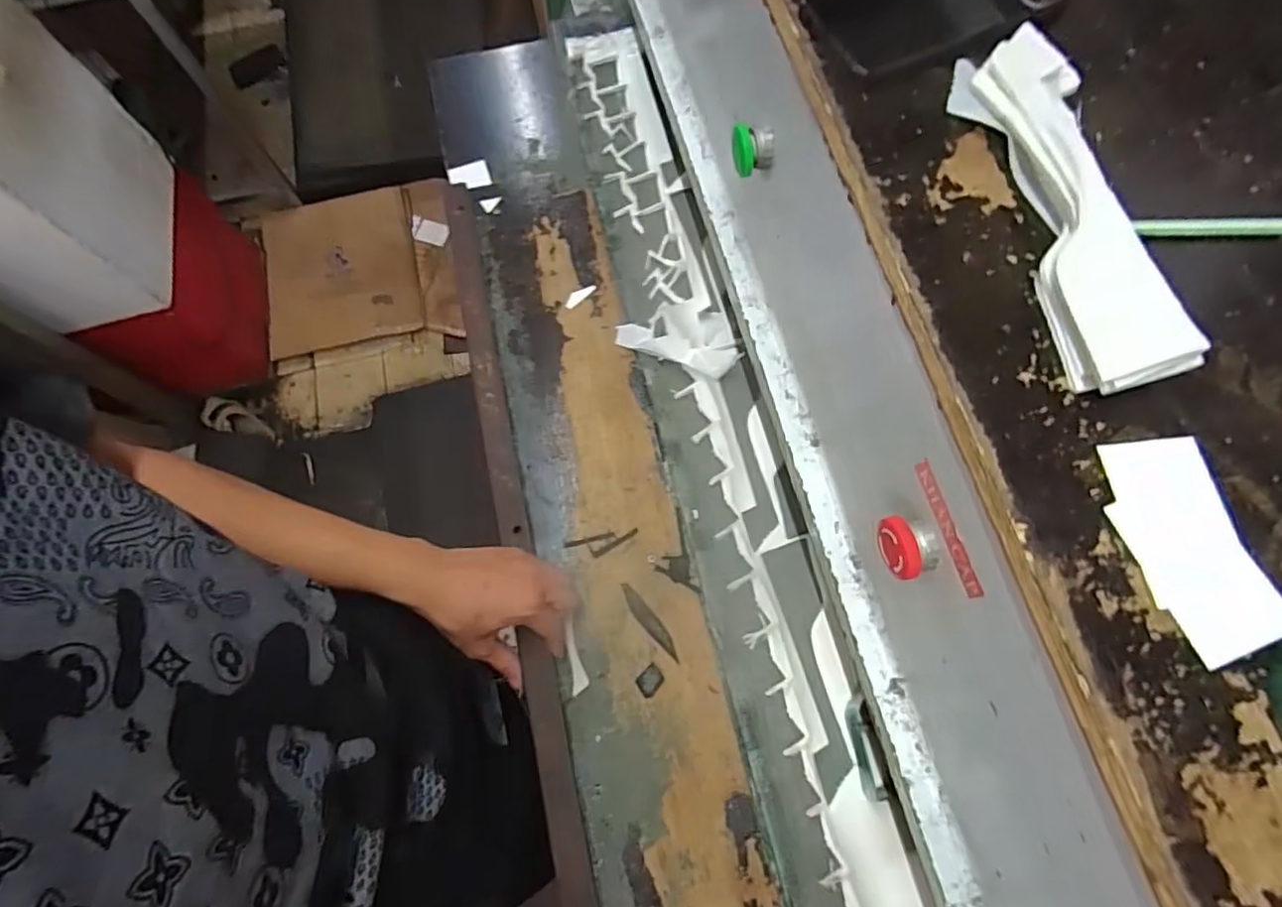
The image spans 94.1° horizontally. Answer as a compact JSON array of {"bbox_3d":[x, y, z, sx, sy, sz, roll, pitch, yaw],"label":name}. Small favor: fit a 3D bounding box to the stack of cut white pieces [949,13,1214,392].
[{"bbox_3d":[0.221,-0.134,0.313,0.053,0.030,0.212,-5,71,-3],"label":"stack of cut white pieces"}]

